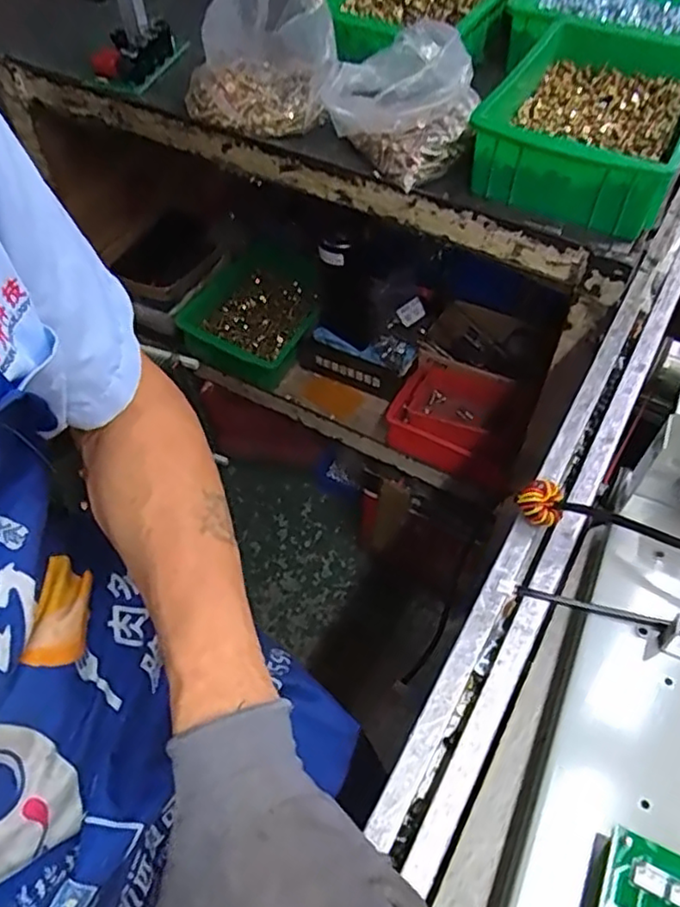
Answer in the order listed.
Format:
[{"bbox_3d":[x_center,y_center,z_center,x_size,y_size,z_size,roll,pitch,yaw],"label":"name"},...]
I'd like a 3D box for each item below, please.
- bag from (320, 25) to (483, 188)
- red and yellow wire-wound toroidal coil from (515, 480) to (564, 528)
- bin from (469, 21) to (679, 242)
[{"bbox_3d":[0.056,-0.339,0.625,0.106,0.089,0.139,-36,61,-21],"label":"bag"},{"bbox_3d":[0.131,0.035,0.431,0.029,0.028,0.023,17,57,14],"label":"red and yellow wire-wound toroidal coil"},{"bbox_3d":[0.242,-0.319,0.627,0.184,0.093,0.228,24,59,18],"label":"bin"}]

